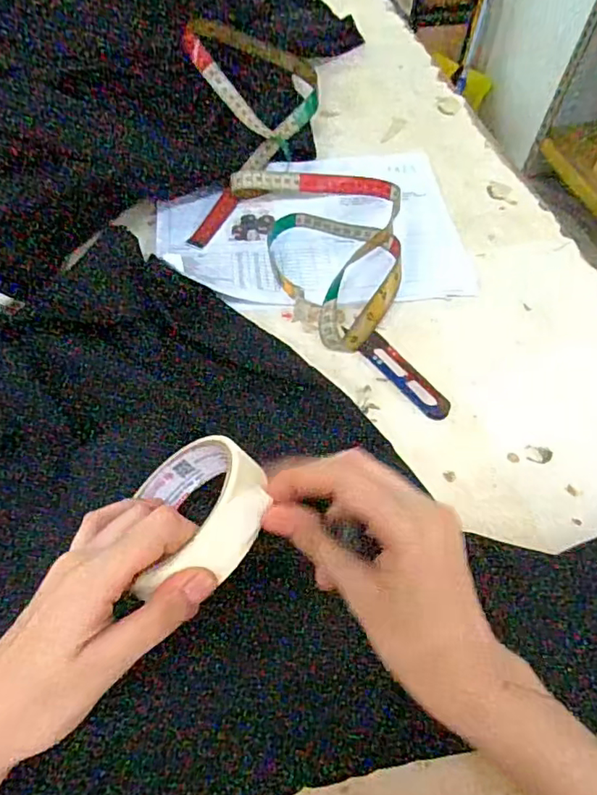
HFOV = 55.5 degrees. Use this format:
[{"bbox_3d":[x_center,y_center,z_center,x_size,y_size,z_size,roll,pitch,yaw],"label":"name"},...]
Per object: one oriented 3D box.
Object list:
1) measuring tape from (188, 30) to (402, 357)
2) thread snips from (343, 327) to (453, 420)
[{"bbox_3d":[-0.003,-0.237,0.557,0.201,0.084,0.420,-2,56,-5],"label":"measuring tape"},{"bbox_3d":[0.082,-0.025,0.471,0.026,0.005,0.112,-30,63,-21],"label":"thread snips"}]

